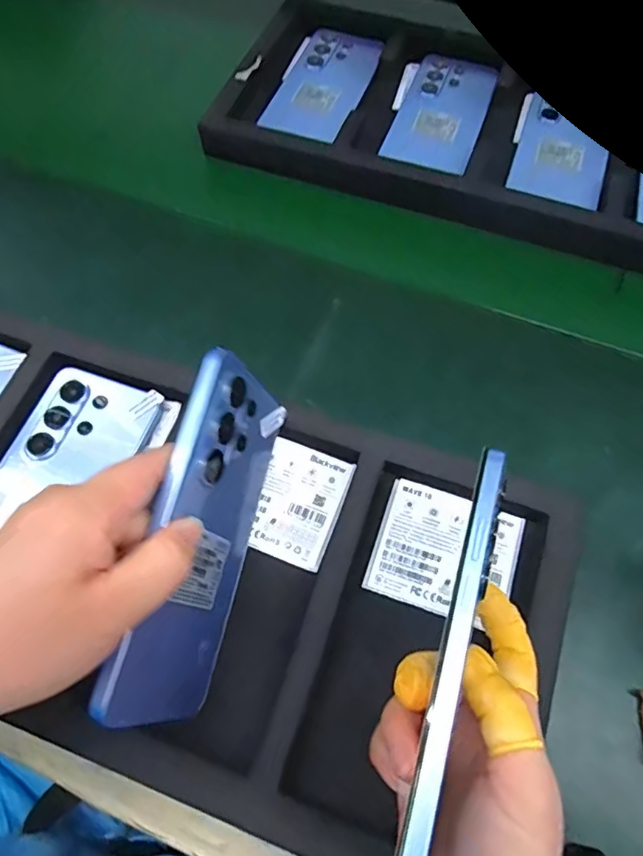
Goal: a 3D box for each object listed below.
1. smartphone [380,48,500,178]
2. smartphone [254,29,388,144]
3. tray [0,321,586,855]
[{"bbox_3d":[0.112,-0.296,0.496,0.075,0.011,0.161,19,66,8],"label":"smartphone"},{"bbox_3d":[0.003,-0.328,0.508,0.077,0.006,0.171,18,66,7],"label":"smartphone"},{"bbox_3d":[-0.108,0.069,0.313,0.477,0.033,0.211,20,66,8],"label":"tray"}]

